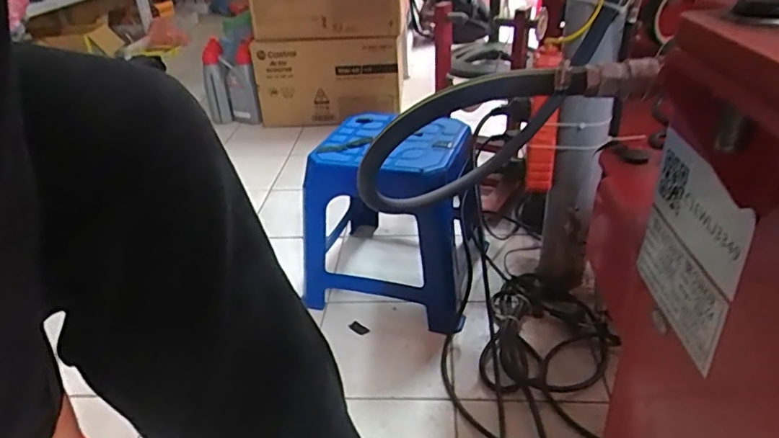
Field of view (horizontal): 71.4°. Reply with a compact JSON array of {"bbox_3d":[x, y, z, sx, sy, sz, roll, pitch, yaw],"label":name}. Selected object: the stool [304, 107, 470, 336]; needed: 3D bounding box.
[{"bbox_3d":[0.009,-0.013,0.890,0.252,0.255,0.250,6,32,16],"label":"stool"}]

